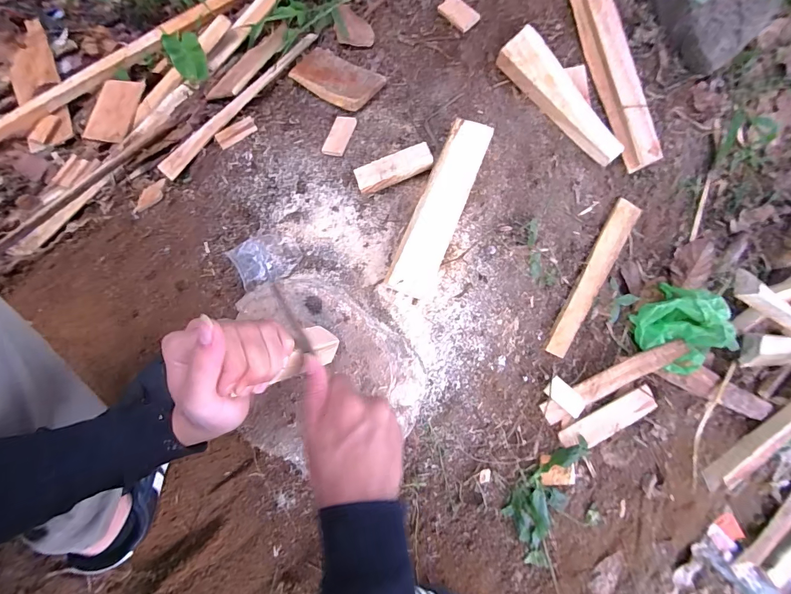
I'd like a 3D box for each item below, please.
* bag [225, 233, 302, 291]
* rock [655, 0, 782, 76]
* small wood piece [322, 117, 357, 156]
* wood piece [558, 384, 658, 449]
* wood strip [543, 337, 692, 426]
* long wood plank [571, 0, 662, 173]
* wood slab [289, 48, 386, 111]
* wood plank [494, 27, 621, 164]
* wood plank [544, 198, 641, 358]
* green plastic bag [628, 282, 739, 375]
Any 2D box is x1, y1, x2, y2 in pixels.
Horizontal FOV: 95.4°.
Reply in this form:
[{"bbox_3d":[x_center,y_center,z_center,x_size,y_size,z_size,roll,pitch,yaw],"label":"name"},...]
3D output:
[{"bbox_3d":[-0.188,-0.059,0.527,0.091,0.035,0.056,-27,76,-7],"label":"bag"},{"bbox_3d":[0.479,-0.449,0.558,0.102,0.084,0.170,-41,78,-10],"label":"rock"},{"bbox_3d":[-0.092,-0.266,0.595,0.037,0.005,0.075,17,75,5],"label":"small wood piece"},{"bbox_3d":[0.391,0.225,0.654,0.213,0.008,0.049,-20,79,-15],"label":"wood piece"},{"bbox_3d":[0.397,0.148,0.646,0.302,0.023,0.039,-23,75,-6],"label":"wood strip"},{"bbox_3d":[0.343,-0.402,0.583,0.057,0.025,0.393,-17,90,-5],"label":"long wood plank"},{"bbox_3d":[-0.110,-0.390,0.639,0.083,0.017,0.193,-44,64,-11],"label":"wood slab"},{"bbox_3d":[0.268,-0.315,0.577,0.063,0.034,0.247,-42,91,-11],"label":"wood plank"},{"bbox_3d":[0.340,-0.029,0.624,0.046,0.008,0.285,25,94,-13],"label":"wood plank"},{"bbox_3d":[0.526,0.060,0.655,0.126,0.091,0.155,-44,79,-11],"label":"green plastic bag"}]

